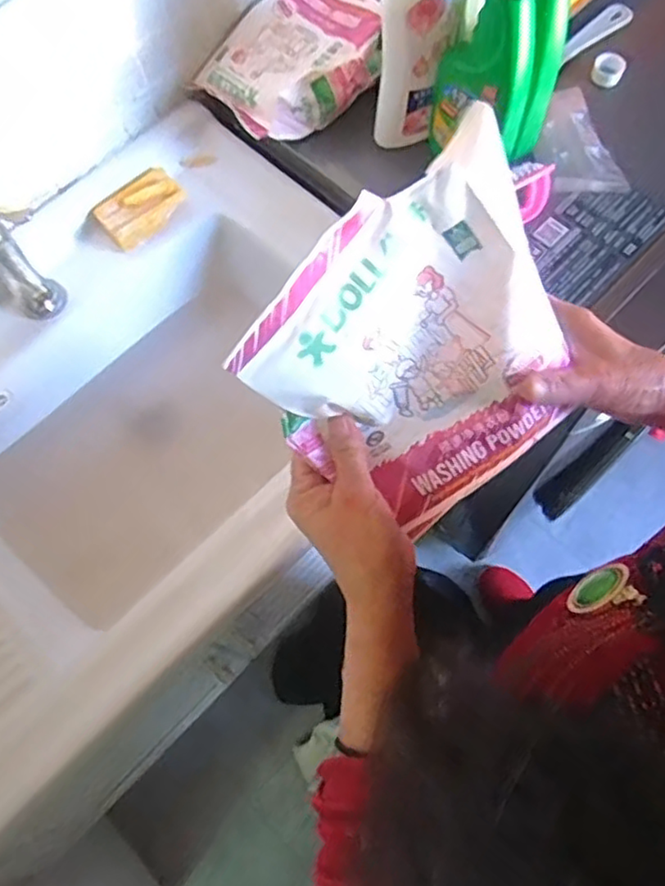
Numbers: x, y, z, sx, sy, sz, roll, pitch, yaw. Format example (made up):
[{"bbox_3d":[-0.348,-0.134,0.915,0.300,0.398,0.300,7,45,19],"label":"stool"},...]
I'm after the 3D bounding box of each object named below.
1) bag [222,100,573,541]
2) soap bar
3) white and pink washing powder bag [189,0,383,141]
[{"bbox_3d":[0.053,-0.047,0.399,0.175,0.202,0.041,-36,34,2],"label":"bag"},{"bbox_3d":[-0.221,-0.275,0.763,0.104,0.028,0.061,-38,71,-12],"label":"soap bar"},{"bbox_3d":[-0.044,-0.437,0.743,0.192,0.055,0.171,-39,71,-12],"label":"white and pink washing powder bag"}]

